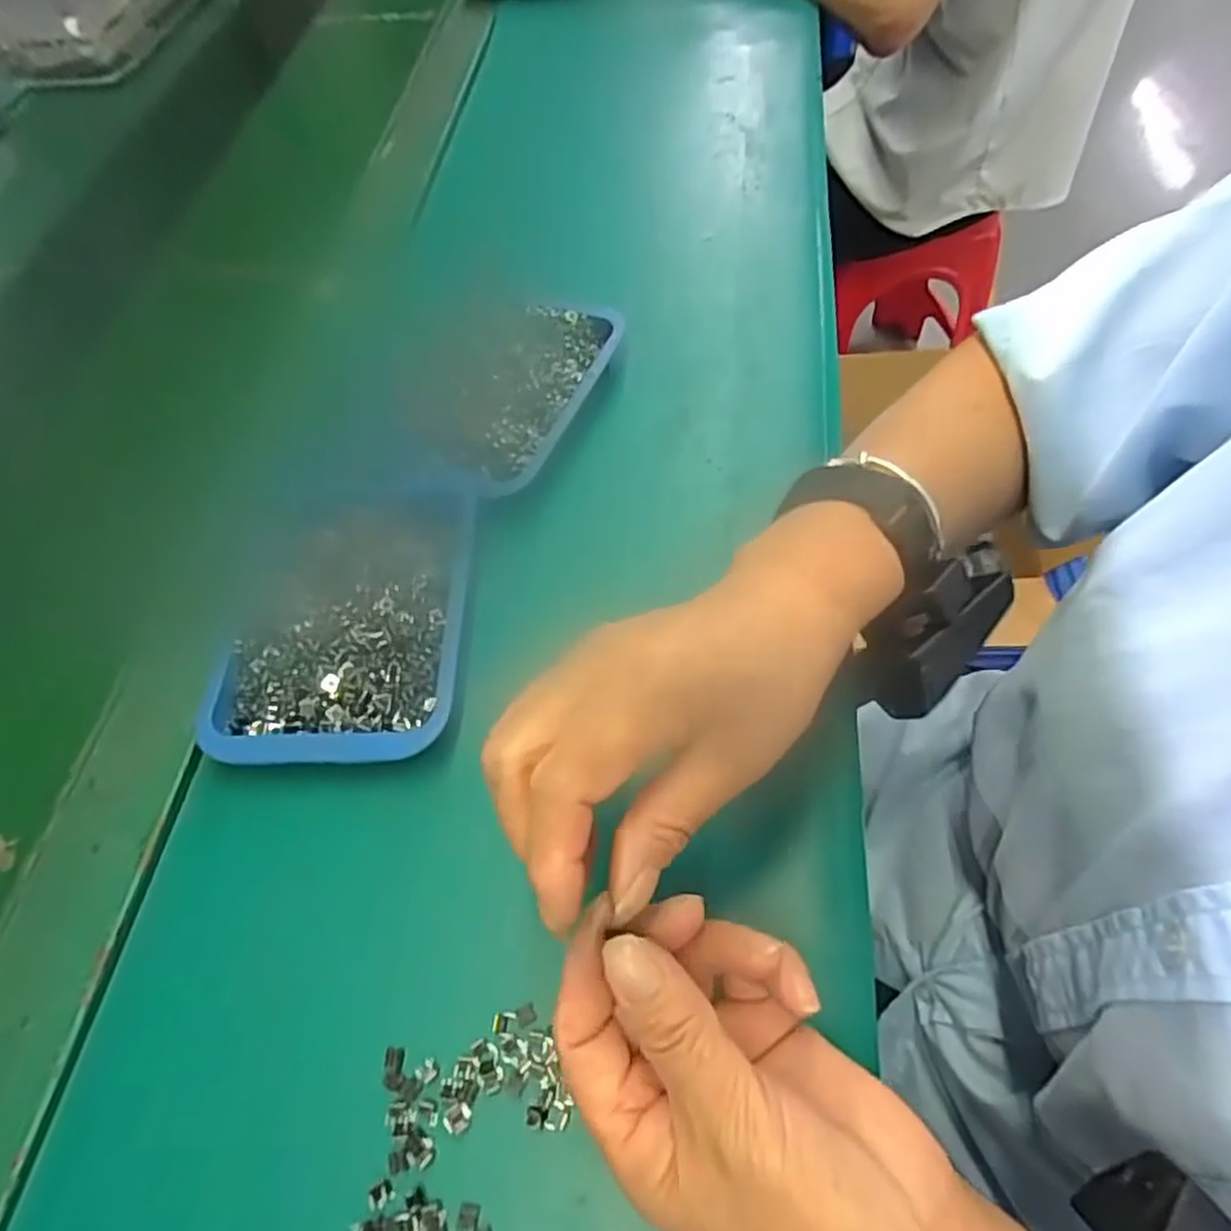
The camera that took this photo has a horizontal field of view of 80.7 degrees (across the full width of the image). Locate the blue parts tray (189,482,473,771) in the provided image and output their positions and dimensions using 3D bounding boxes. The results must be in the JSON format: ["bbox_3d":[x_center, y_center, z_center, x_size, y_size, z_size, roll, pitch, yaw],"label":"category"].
[{"bbox_3d":[-0.131,-0.001,0.355,0.113,0.025,0.150,0,61,5],"label":"blue parts tray"}]

